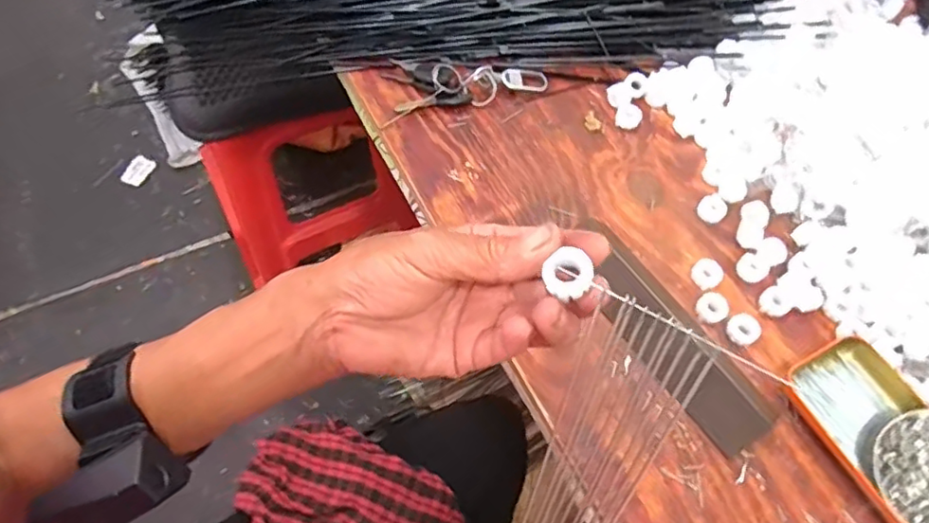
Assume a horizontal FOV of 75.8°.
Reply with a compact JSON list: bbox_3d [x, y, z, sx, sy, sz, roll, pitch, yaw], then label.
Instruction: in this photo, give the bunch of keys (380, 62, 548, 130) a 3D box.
[{"bbox_3d":[-0.005,-0.176,0.553,0.154,0.026,0.068,-16,64,-12],"label":"bunch of keys"}]

